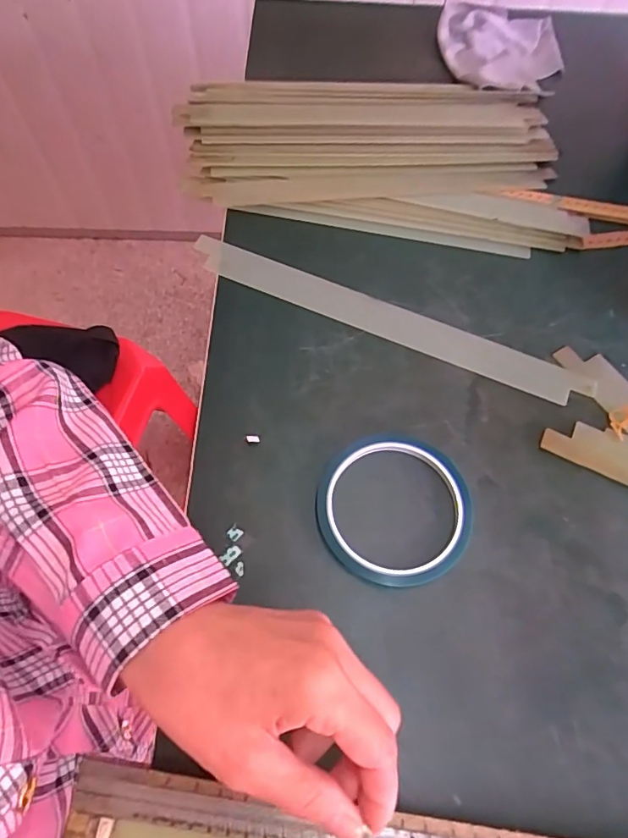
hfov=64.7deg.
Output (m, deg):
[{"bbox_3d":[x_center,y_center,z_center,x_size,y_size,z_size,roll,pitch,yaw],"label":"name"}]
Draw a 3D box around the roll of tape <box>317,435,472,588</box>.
[{"bbox_3d":[0.050,0.053,0.303,0.095,0.005,0.092,1,64,-1],"label":"roll of tape"}]

